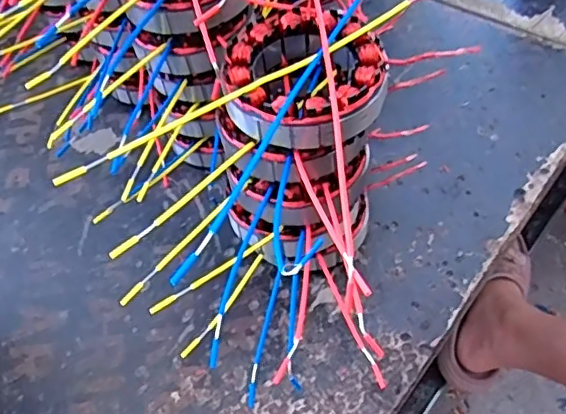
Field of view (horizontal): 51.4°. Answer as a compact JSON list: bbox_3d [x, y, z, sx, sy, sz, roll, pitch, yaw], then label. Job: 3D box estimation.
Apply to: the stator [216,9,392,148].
[{"bbox_3d":[0.012,-0.069,0.311,0.087,0.032,0.091,-2,53,3],"label":"stator"}]

